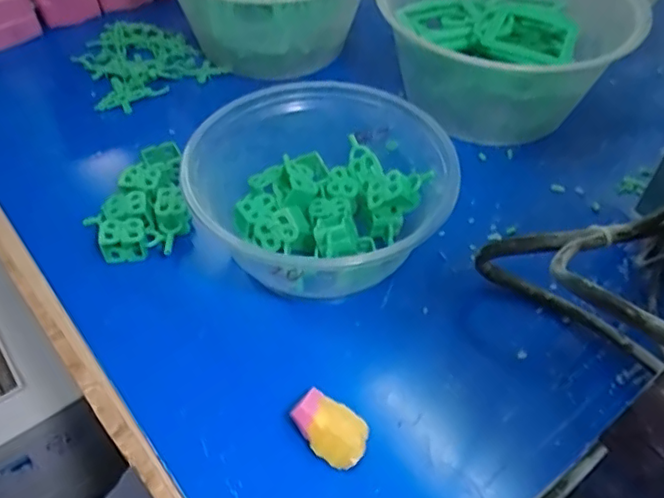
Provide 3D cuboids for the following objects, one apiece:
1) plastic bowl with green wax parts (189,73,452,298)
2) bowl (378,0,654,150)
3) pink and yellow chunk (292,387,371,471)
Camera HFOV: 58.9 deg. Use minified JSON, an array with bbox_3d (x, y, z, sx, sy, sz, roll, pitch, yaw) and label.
[{"bbox_3d":[-0.007,-0.032,0.321,0.134,0.057,0.119,-20,52,-16],"label":"plastic bowl with green wax parts"},{"bbox_3d":[0.110,-0.145,0.405,0.147,0.074,0.149,0,50,0],"label":"bowl"},{"bbox_3d":[0.000,0.078,0.257,0.033,0.015,0.024,32,57,23],"label":"pink and yellow chunk"}]

